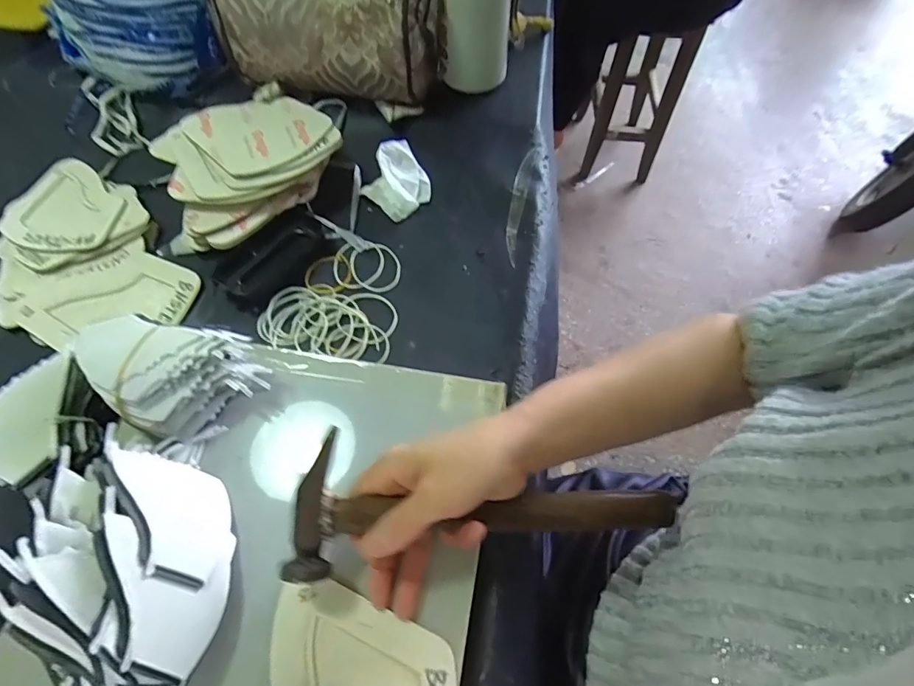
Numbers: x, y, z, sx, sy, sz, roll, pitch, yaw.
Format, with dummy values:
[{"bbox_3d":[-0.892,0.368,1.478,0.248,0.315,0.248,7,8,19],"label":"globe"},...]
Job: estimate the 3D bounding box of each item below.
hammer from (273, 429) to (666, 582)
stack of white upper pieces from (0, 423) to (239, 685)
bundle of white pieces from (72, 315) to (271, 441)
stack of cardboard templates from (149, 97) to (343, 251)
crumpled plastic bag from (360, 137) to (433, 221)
[{"bbox_3d":[0.020,0.101,0.297,0.236,0.026,0.076,1,57,-6],"label":"hammer"},{"bbox_3d":[-0.197,0.134,0.291,0.116,0.057,0.151,-15,61,-9],"label":"stack of white upper pieces"},{"bbox_3d":[-0.215,0.027,0.349,0.109,0.062,0.072,11,60,6],"label":"bundle of white pieces"},{"bbox_3d":[-0.225,-0.188,0.490,0.151,0.059,0.176,39,66,20],"label":"stack of cardboard templates"},{"bbox_3d":[-0.060,-0.178,0.505,0.067,0.037,0.074,34,65,18],"label":"crumpled plastic bag"}]

